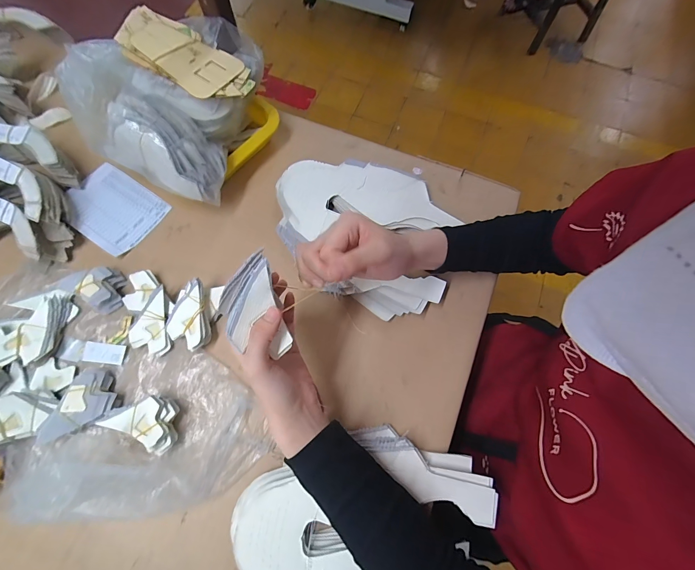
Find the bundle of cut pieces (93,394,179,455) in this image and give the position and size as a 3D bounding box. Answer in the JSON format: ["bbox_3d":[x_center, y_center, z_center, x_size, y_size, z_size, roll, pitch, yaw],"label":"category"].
[{"bbox_3d":[-0.229,0.153,0.370,0.082,0.029,0.052,26,74,8],"label":"bundle of cut pieces"}]

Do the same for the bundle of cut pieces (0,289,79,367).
[{"bbox_3d":[-0.411,0.049,0.403,0.108,0.027,0.094,8,72,2],"label":"bundle of cut pieces"}]

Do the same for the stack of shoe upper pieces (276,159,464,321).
[{"bbox_3d":[0.017,-0.077,0.453,0.252,0.031,0.199,19,73,6],"label":"stack of shoe upper pieces"}]

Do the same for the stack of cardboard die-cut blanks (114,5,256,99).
[{"bbox_3d":[-0.215,-0.302,0.428,0.172,0.036,0.088,31,74,9],"label":"stack of cardboard die-cut blanks"}]

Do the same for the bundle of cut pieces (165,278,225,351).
[{"bbox_3d":[-0.196,0.037,0.408,0.055,0.038,0.080,10,72,3],"label":"bundle of cut pieces"}]

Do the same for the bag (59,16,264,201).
[{"bbox_3d":[-0.245,-0.261,0.439,0.214,0.104,0.239,18,73,5],"label":"bag"}]

